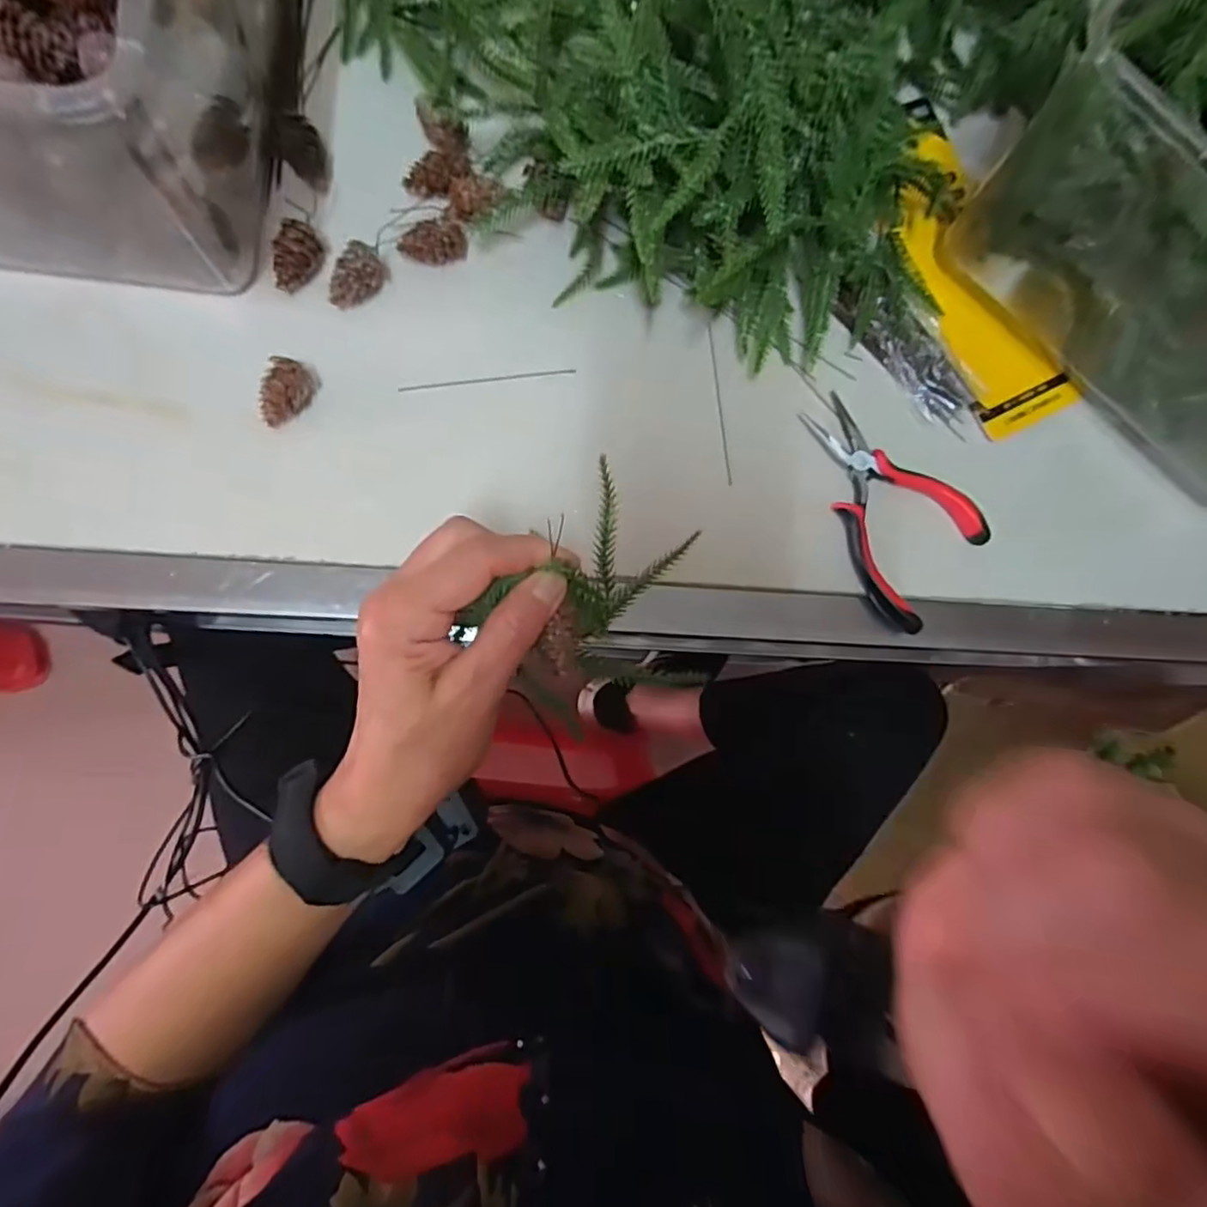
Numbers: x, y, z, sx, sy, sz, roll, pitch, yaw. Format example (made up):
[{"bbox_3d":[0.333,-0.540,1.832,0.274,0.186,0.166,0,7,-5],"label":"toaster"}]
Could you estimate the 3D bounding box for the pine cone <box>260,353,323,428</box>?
[{"bbox_3d":[-0.170,-0.114,0.332,0.017,0.023,0.039,30,84,-4],"label":"pine cone"}]

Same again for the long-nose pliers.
[{"bbox_3d":[0.161,-0.056,0.371,0.128,0.018,0.081,43,83,-3],"label":"long-nose pliers"}]

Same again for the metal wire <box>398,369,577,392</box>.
[{"bbox_3d":[-0.066,-0.129,0.357,0.100,0.004,0.004,-9,88,-7],"label":"metal wire"}]

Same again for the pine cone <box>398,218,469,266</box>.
[{"bbox_3d":[-0.096,-0.203,0.350,0.036,0.021,0.019,-8,87,-7],"label":"pine cone"}]

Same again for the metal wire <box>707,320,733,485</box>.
[{"bbox_3d":[0.071,-0.121,0.376,0.004,0.005,0.098,-6,87,-7],"label":"metal wire"}]

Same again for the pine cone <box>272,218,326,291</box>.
[{"bbox_3d":[-0.168,-0.189,0.338,0.018,0.022,0.035,21,84,-5],"label":"pine cone"}]

